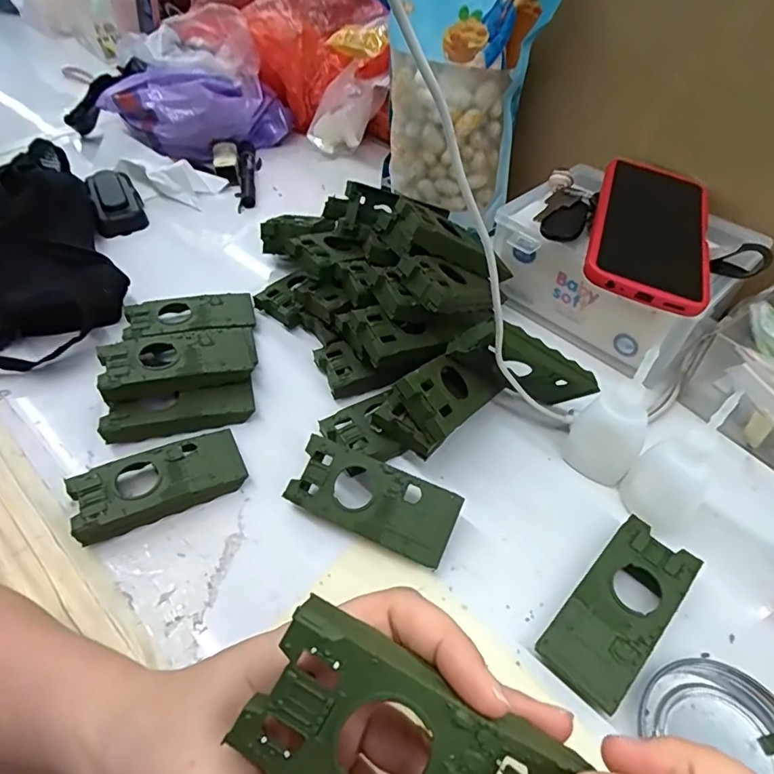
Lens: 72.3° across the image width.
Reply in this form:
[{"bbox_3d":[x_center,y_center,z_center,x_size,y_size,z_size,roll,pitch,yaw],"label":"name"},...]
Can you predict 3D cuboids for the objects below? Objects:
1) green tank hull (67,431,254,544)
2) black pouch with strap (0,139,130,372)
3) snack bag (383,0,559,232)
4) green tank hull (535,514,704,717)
[{"bbox_3d":[-0.147,0.062,0.346,0.102,0.020,0.045,-21,51,-20],"label":"green tank hull"},{"bbox_3d":[-0.371,-0.140,0.478,0.312,0.086,0.216,35,55,27],"label":"black pouch with strap"},{"bbox_3d":[0.052,-0.284,0.495,0.176,0.208,0.069,33,54,25],"label":"snack bag"},{"bbox_3d":[0.130,0.125,0.297,0.047,0.022,0.104,36,55,27],"label":"green tank hull"}]

